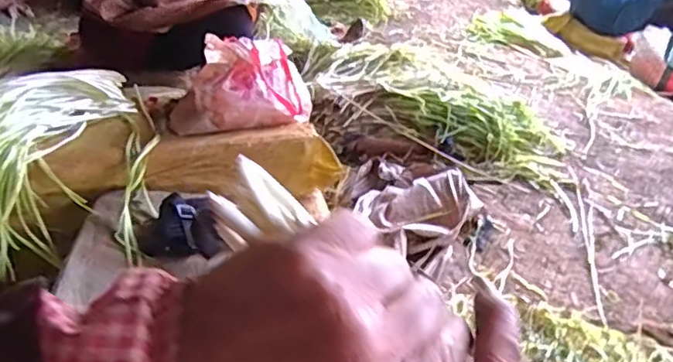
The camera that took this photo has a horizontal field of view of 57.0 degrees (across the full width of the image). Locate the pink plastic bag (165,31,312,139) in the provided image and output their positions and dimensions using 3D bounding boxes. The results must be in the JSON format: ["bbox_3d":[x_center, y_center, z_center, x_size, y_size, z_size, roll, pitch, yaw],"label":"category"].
[{"bbox_3d":[-0.186,-0.204,1.281,0.305,0.163,0.135,-13,35,-27],"label":"pink plastic bag"}]

